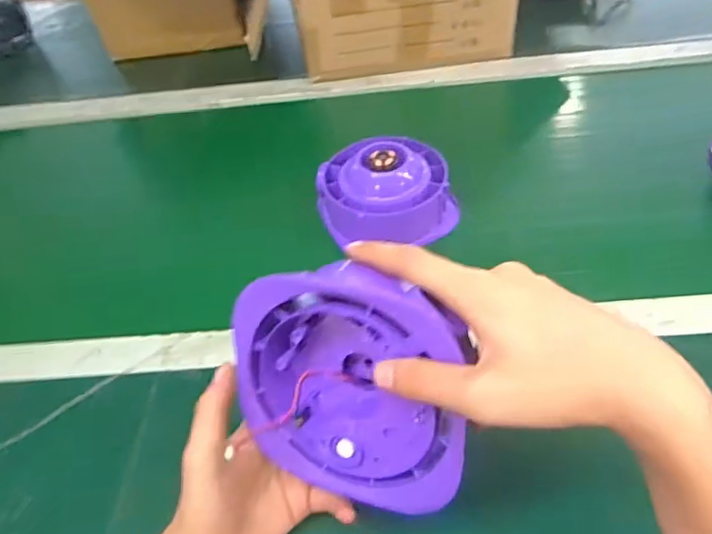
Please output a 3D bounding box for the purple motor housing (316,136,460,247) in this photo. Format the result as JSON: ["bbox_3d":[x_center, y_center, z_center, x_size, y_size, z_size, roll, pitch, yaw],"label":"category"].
[{"bbox_3d":[0.031,-0.081,0.601,0.138,0.078,0.106,-13,47,-4],"label":"purple motor housing"}]

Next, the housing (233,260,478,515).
[{"bbox_3d":[0.001,0.063,0.329,0.134,0.139,0.043,0,20,27],"label":"housing"}]

